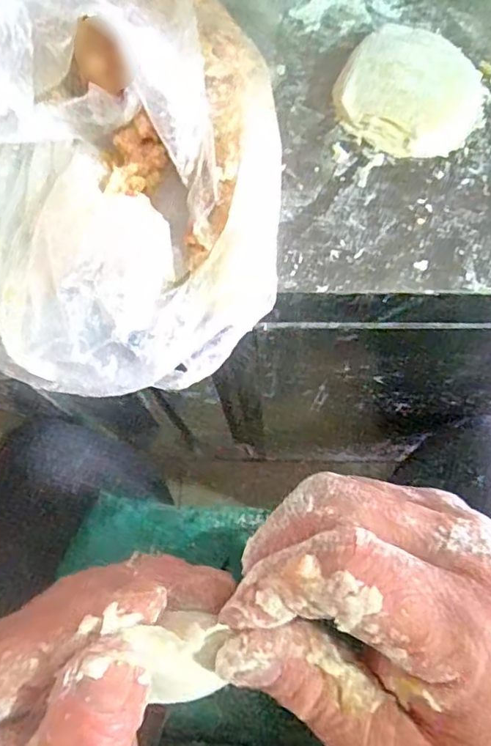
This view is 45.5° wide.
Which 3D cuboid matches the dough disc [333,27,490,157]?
[{"bbox_3d":[0.100,-0.168,0.349,0.082,0.020,0.078,-1,71,2],"label":"dough disc"}]

